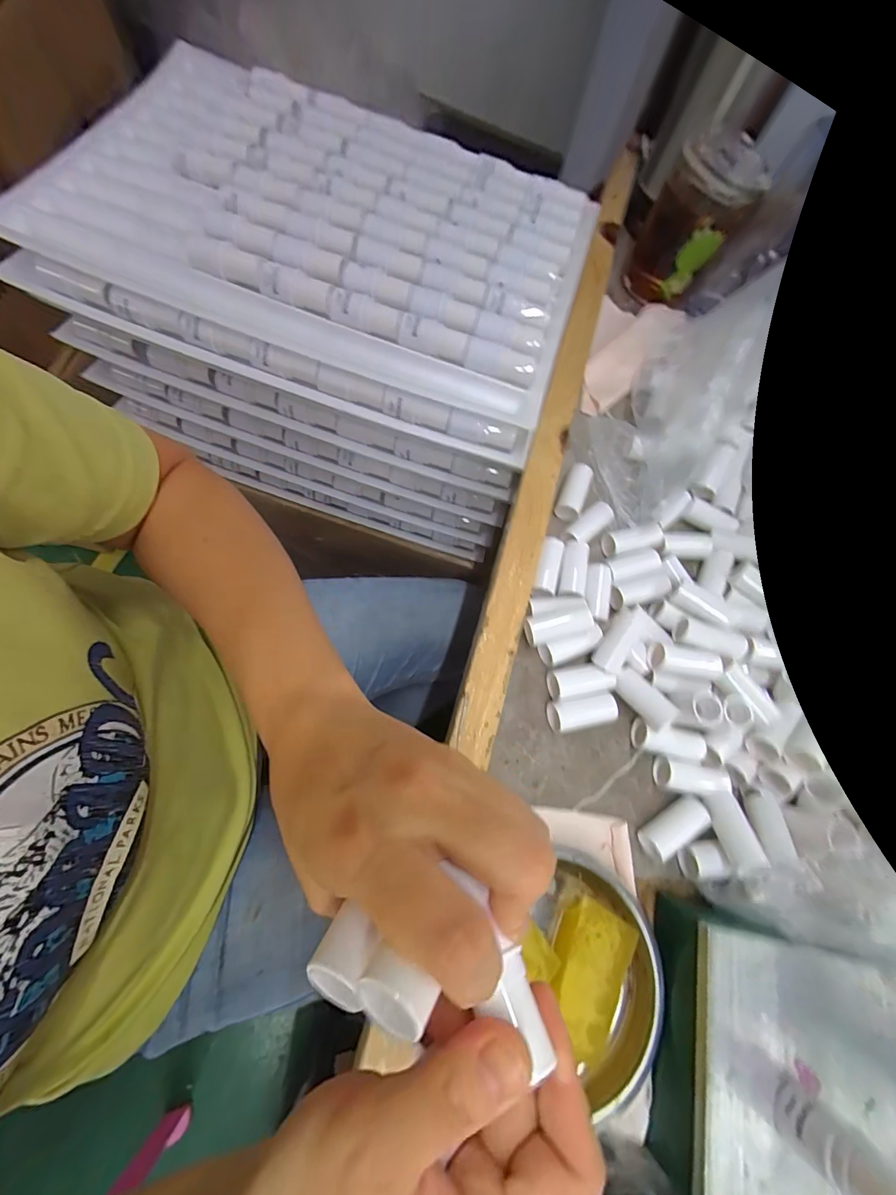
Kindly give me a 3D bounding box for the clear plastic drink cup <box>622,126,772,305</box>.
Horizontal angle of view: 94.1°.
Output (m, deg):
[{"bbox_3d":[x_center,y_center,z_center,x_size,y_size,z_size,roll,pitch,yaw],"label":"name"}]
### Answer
[{"bbox_3d":[0.247,-0.380,0.417,0.087,0.115,0.087,28,69,1],"label":"clear plastic drink cup"}]

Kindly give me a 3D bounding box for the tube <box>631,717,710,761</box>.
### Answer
[{"bbox_3d":[0.160,0.102,0.300,0.049,0.016,0.020,13,70,-4],"label":"tube"}]

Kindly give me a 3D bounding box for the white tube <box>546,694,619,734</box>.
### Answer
[{"bbox_3d":[0.098,0.083,0.299,0.051,0.015,0.021,-5,72,-11],"label":"white tube"}]

